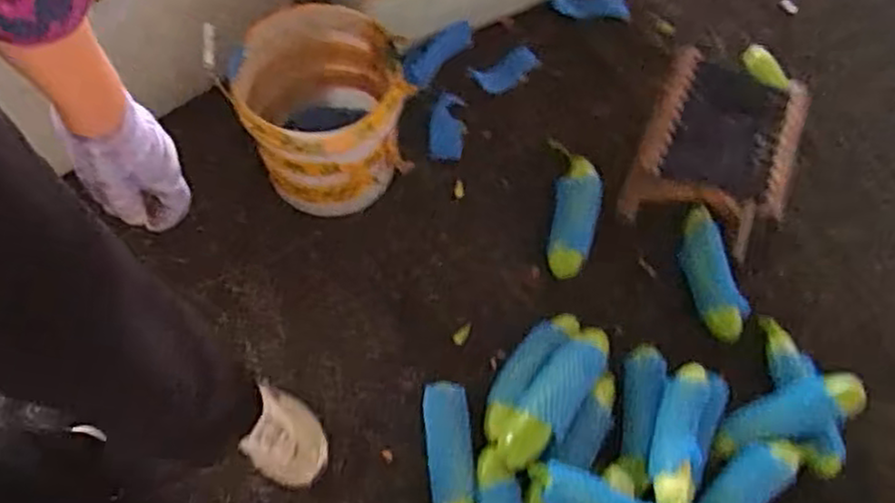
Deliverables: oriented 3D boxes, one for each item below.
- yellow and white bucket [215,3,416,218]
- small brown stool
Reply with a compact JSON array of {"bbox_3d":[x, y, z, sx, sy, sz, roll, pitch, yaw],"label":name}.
[{"bbox_3d":[-0.203,-0.212,1.179,0.243,0.255,0.265,-11,65,-9],"label":"yellow and white bucket"},{"bbox_3d":[0.454,-0.182,1.241,0.237,0.169,0.280,21,65,7],"label":"small brown stool"}]

